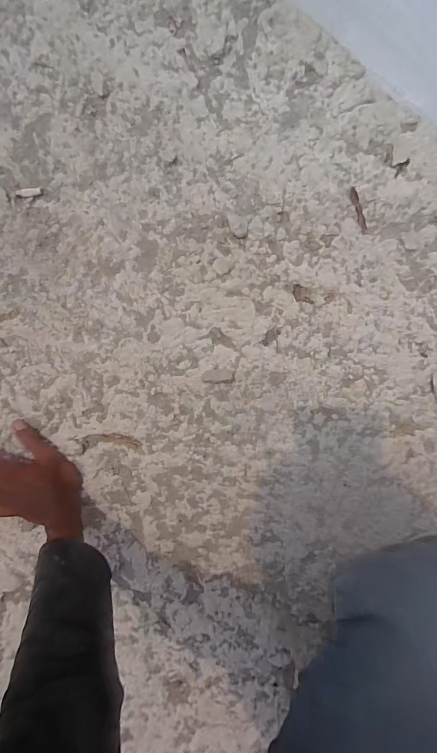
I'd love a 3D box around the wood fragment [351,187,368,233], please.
[{"bbox_3d":[0.169,-0.202,0.483,0.009,0.004,0.052,-18,97,5],"label":"wood fragment"}]

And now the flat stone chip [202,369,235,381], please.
[{"bbox_3d":[0.000,-0.001,0.516,0.042,0.007,0.015,-4,77,-2],"label":"flat stone chip"}]

